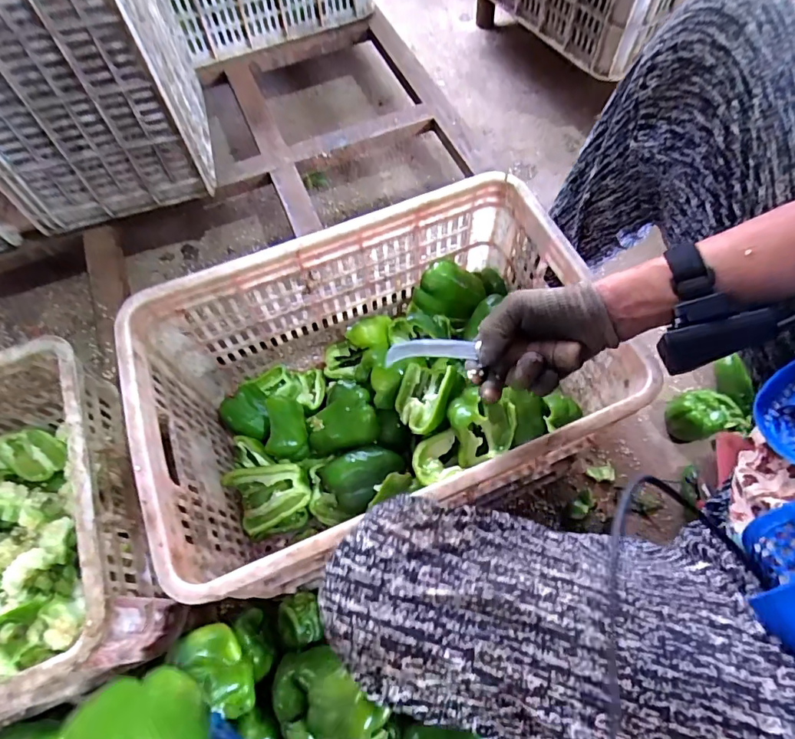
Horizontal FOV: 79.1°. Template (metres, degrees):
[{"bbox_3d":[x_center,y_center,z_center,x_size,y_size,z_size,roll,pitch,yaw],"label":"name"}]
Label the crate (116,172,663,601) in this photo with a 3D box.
[{"bbox_3d":[-0.026,0.023,0.630,0.512,0.274,0.360,-21,67,-8],"label":"crate"}]

